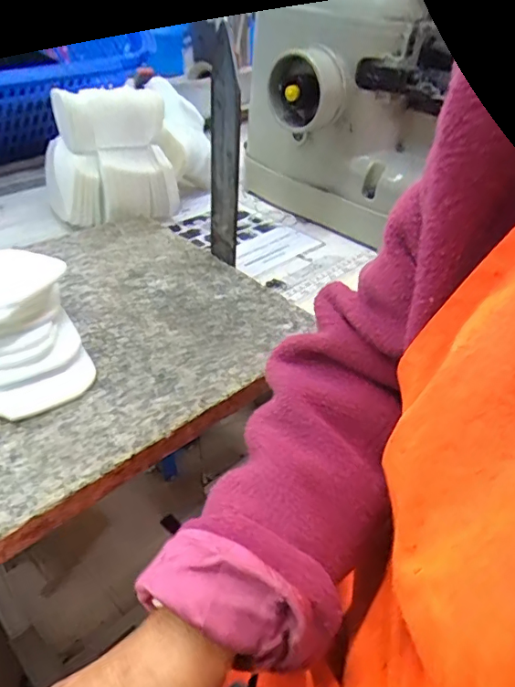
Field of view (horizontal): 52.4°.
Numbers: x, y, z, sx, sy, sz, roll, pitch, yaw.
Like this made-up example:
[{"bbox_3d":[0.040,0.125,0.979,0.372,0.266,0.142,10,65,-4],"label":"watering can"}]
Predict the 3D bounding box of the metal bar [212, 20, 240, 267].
[{"bbox_3d":[-0.035,-0.181,0.505,0.012,0.206,0.045,-21,41,-30],"label":"metal bar"}]

